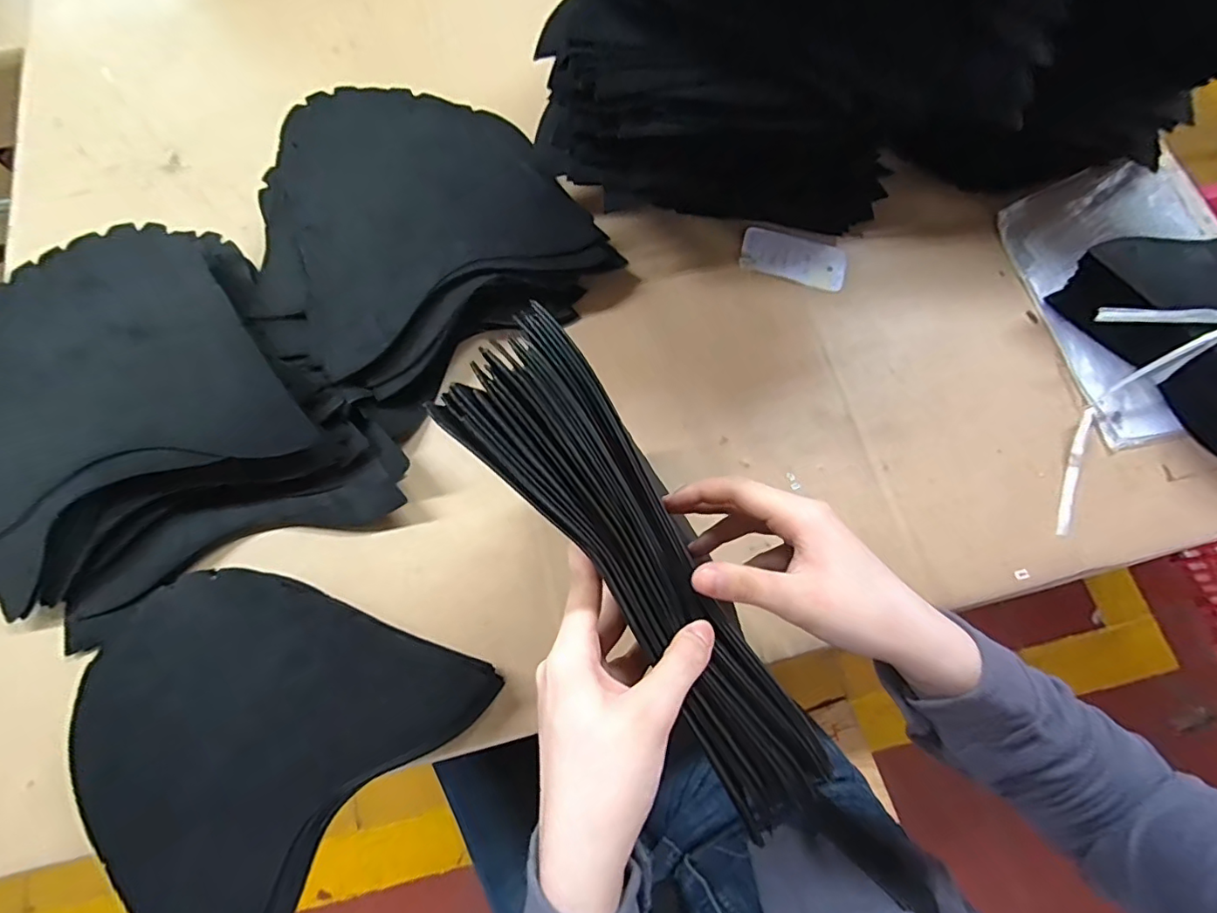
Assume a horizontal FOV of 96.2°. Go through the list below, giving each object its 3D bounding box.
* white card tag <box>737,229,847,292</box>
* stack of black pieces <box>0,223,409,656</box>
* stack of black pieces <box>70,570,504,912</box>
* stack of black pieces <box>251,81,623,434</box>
[{"bbox_3d":[0.186,-0.198,0.547,0.103,0.004,0.049,17,73,4],"label":"white card tag"},{"bbox_3d":[-0.371,-0.033,0.442,0.324,0.087,0.290,-25,75,-9],"label":"stack of black pieces"},{"bbox_3d":[-0.248,0.184,0.385,0.218,0.045,0.245,41,76,11],"label":"stack of black pieces"},{"bbox_3d":[-0.179,-0.213,0.503,0.277,0.078,0.310,-38,77,-12],"label":"stack of black pieces"}]

